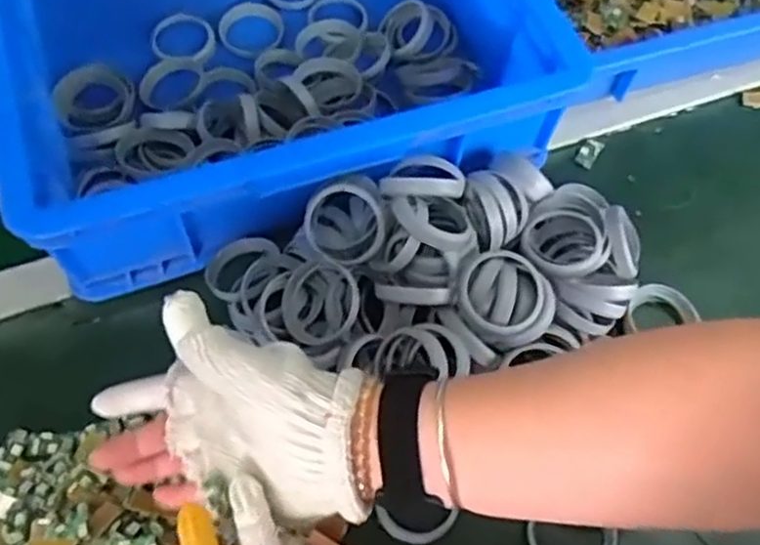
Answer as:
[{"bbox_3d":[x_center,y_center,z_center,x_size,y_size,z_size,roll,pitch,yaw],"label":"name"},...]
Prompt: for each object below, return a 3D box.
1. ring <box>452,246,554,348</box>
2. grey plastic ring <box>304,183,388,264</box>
[{"bbox_3d":[0.085,0.016,0.501,0.071,0.023,0.062,14,71,-11],"label":"ring"},{"bbox_3d":[-0.021,-0.035,0.525,0.061,0.024,0.055,-33,84,18],"label":"grey plastic ring"}]

